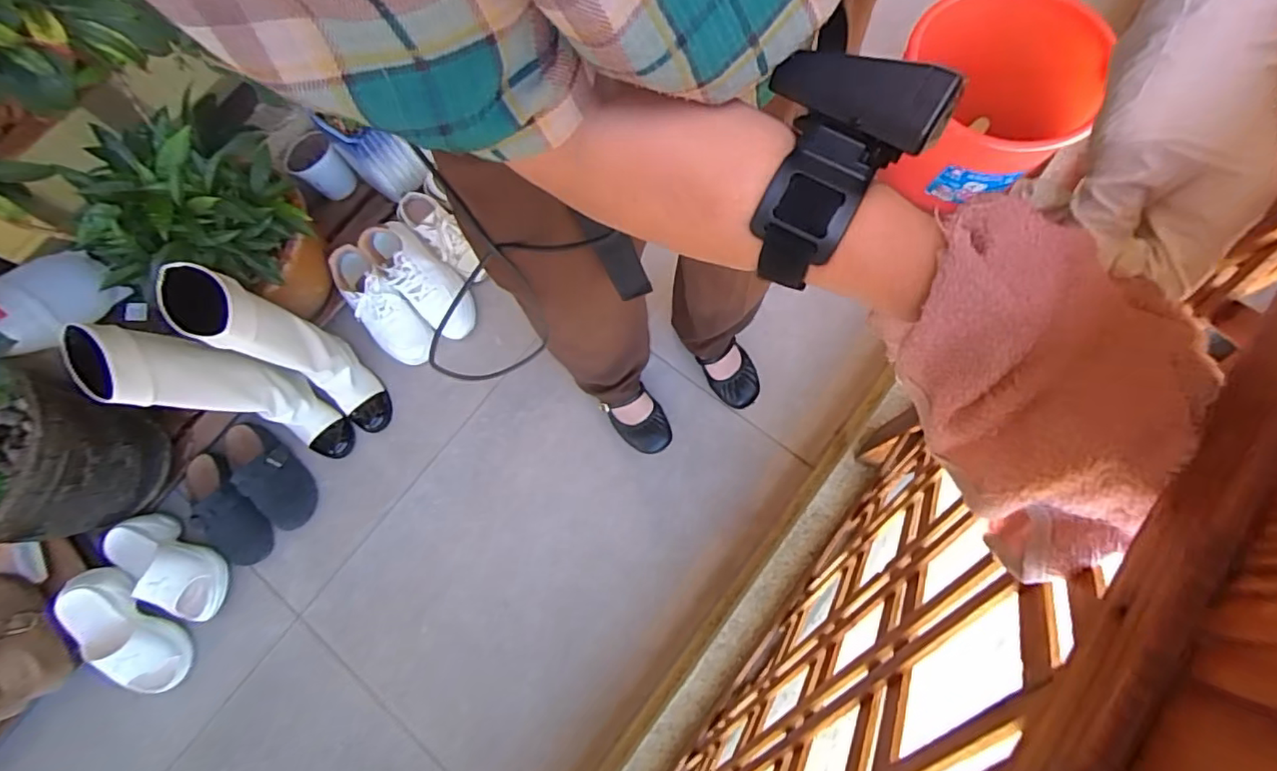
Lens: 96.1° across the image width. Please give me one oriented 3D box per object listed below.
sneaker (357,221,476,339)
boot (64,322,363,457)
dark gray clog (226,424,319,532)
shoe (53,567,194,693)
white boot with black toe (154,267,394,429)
[{"bbox_3d":[-0.442,-0.220,1.161,0.249,0.150,0.110,42,79,13],"label":"sneaker"},{"bbox_3d":[-0.702,0.006,0.973,0.254,0.380,0.140,21,77,11],"label":"boot"},{"bbox_3d":[-0.716,0.170,1.118,0.095,0.064,0.238,-39,74,-6],"label":"dark gray clog"},{"bbox_3d":[-0.898,0.436,1.002,0.087,0.092,0.243,-34,103,-8],"label":"shoe"},{"bbox_3d":[-0.613,-0.062,1.021,0.254,0.427,0.112,31,79,13],"label":"white boot with black toe"}]

